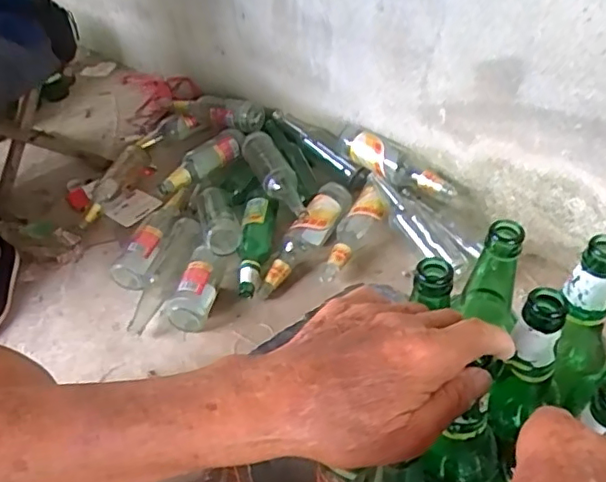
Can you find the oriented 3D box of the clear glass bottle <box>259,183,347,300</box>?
[{"bbox_3d":[0.003,-0.007,1.104,0.061,0.078,0.272,27,69,31],"label":"clear glass bottle"}]

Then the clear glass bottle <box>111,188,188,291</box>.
[{"bbox_3d":[-0.306,-0.015,1.167,0.077,0.066,0.245,4,44,12],"label":"clear glass bottle"}]

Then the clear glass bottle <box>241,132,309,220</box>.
[{"bbox_3d":[-0.053,-0.127,1.162,0.072,0.065,0.263,-19,44,-13],"label":"clear glass bottle"}]

